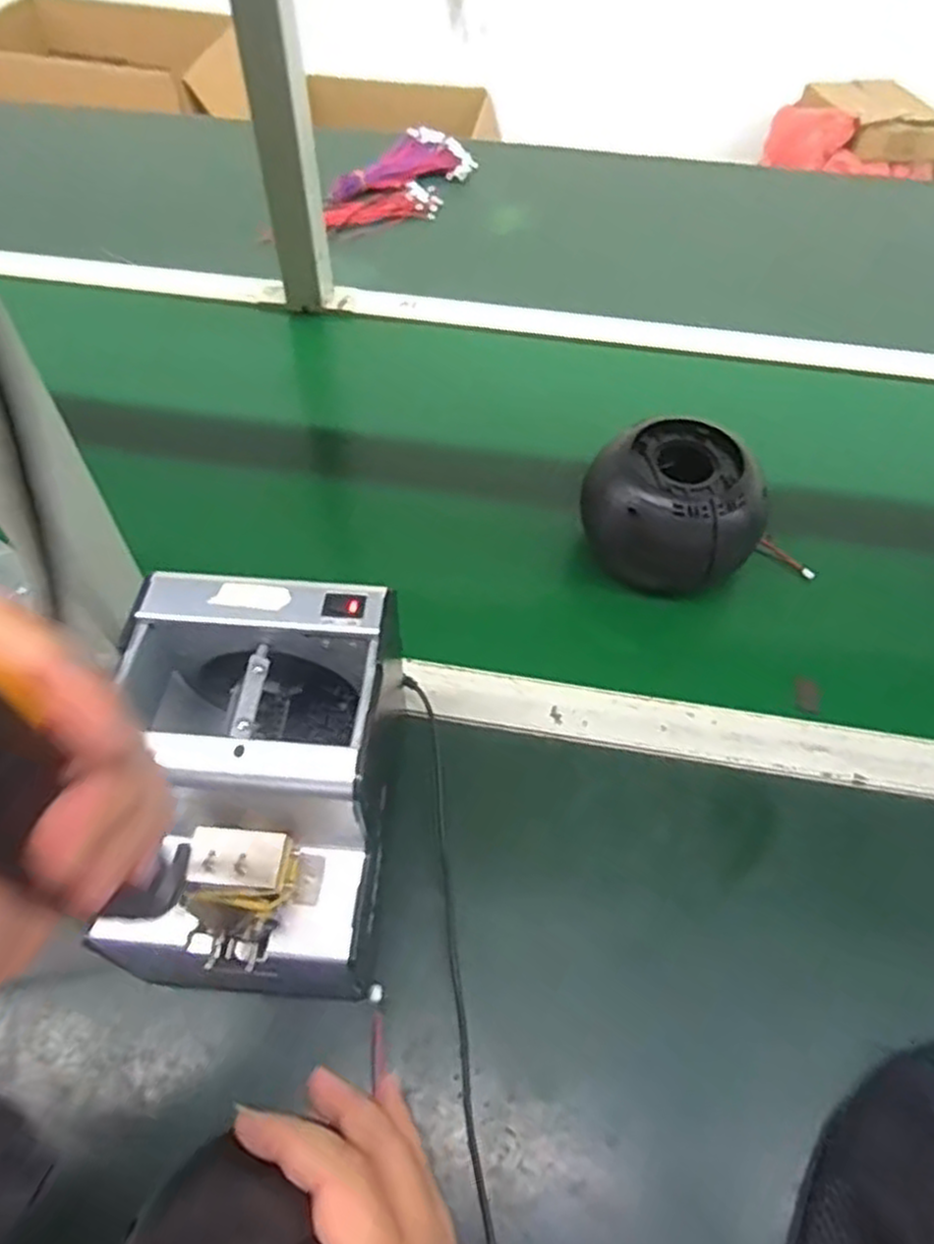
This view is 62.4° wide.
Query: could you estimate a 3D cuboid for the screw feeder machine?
[{"bbox_3d":[-0.107,0.080,0.394,0.125,0.124,0.172,3,55,1],"label":"screw feeder machine"}]

